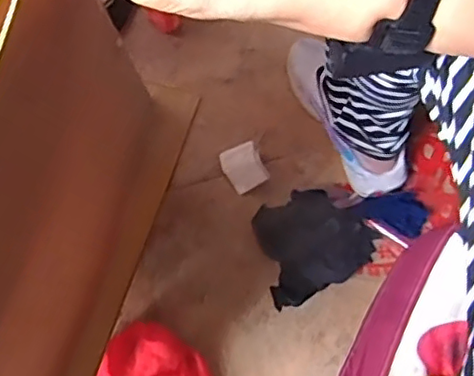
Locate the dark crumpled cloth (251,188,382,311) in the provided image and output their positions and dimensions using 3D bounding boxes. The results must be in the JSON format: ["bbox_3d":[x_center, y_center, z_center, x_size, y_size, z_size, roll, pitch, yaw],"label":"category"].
[{"bbox_3d":[0.110,0.070,0.816,0.161,0.051,0.138,-18,76,-6],"label":"dark crumpled cloth"}]

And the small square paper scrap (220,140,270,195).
[{"bbox_3d":[0.009,-0.030,0.837,0.052,0.031,0.065,-20,76,-6],"label":"small square paper scrap"}]

